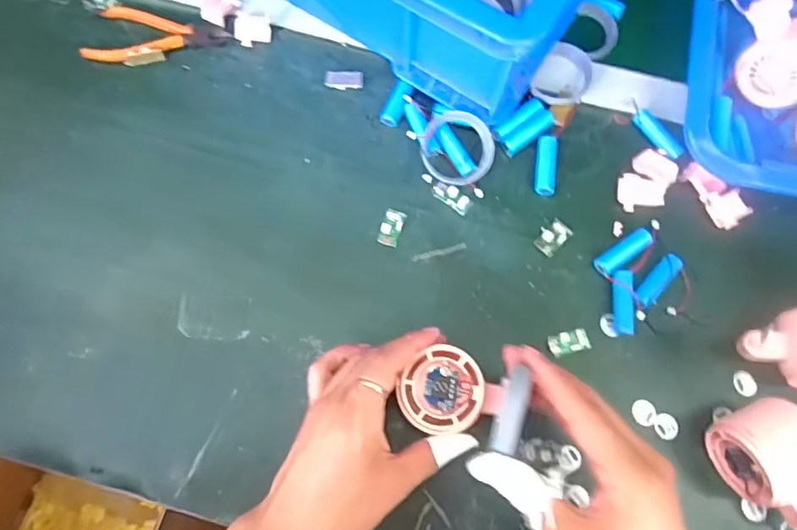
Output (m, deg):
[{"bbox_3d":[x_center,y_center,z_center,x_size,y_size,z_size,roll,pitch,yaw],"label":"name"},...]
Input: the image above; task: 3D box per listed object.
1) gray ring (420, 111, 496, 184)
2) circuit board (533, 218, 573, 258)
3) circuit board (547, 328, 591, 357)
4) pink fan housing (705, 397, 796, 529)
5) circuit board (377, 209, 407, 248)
[{"bbox_3d":[0.049,-0.096,0.443,0.059,0.007,0.058,0,97,1],"label":"gray ring"},{"bbox_3d":[0.126,-0.024,0.437,0.031,0.004,0.020,-43,78,-13],"label":"circuit board"},{"bbox_3d":[0.131,0.059,0.412,0.031,0.004,0.016,-12,73,-4],"label":"circuit board"},{"bbox_3d":[0.253,0.135,0.366,0.055,0.056,0.083,-25,77,-8],"label":"pink fan housing"},{"bbox_3d":[-0.005,-0.031,0.438,0.017,0.004,0.031,18,73,5],"label":"circuit board"}]

